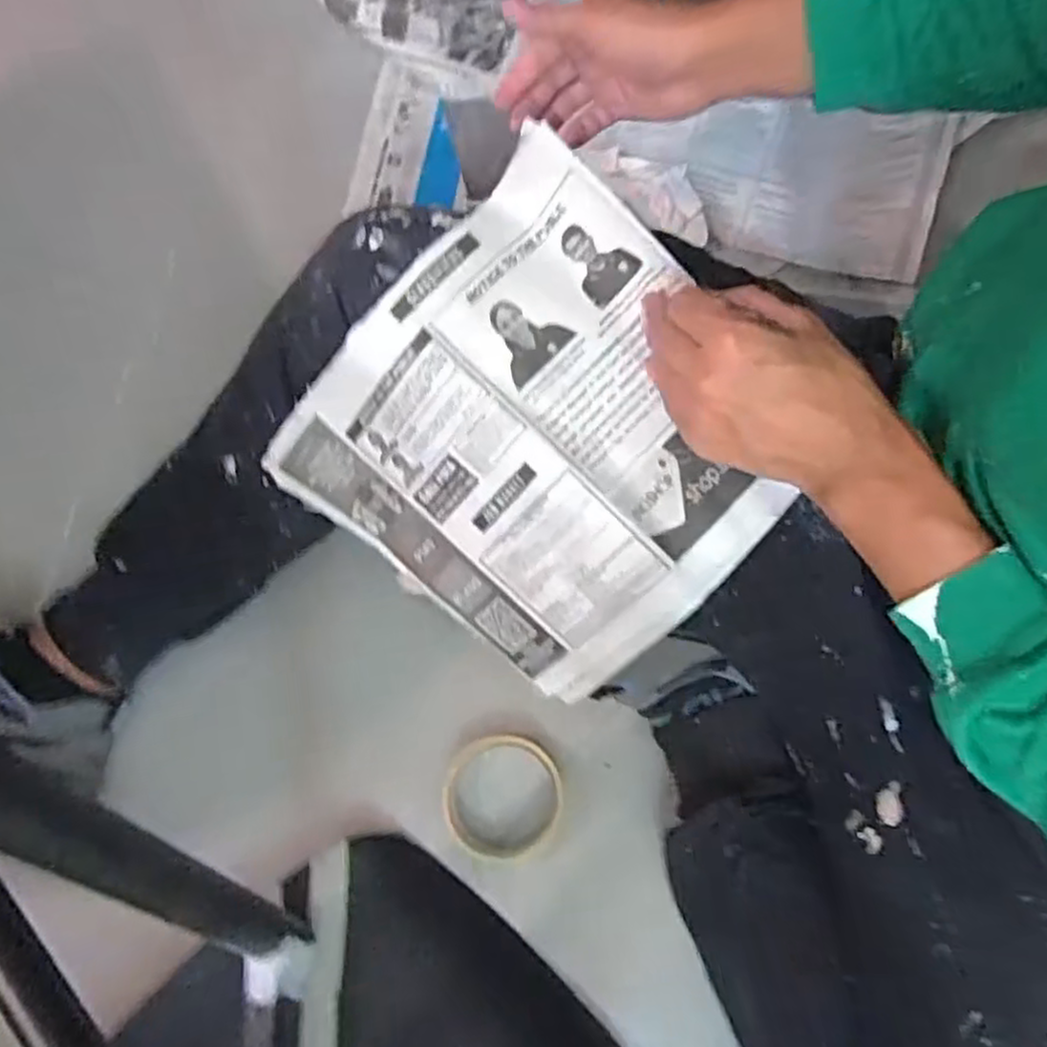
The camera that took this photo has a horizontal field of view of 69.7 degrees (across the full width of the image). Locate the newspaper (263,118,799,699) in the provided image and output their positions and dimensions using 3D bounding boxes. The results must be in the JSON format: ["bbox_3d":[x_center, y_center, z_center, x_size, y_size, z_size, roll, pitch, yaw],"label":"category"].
[{"bbox_3d":[0.017,-0.057,0.480,0.268,0.070,0.287,40,117,0],"label":"newspaper"}]

